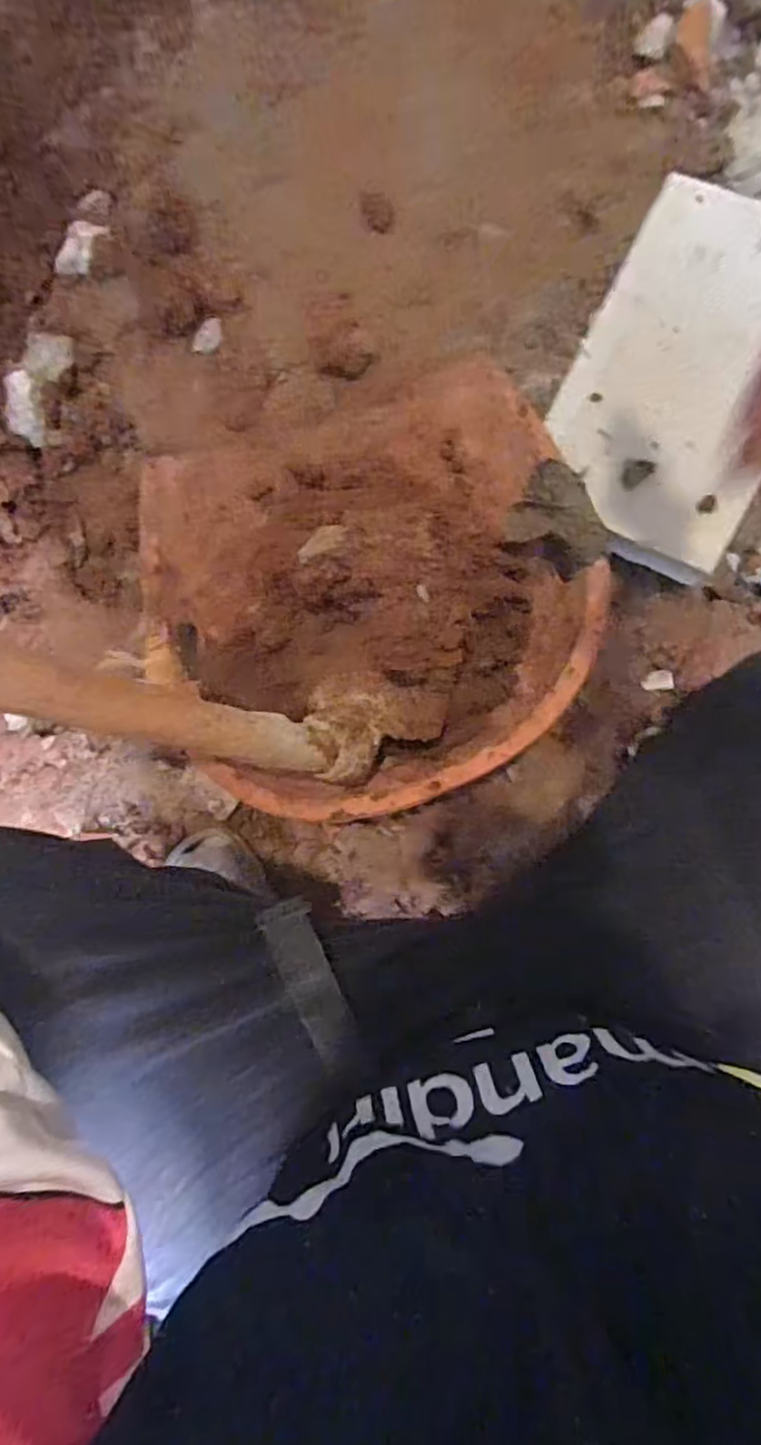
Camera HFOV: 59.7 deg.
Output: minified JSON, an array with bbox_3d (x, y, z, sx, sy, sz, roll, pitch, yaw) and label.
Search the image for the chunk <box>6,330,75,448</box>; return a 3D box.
[{"bbox_3d":[-0.352,-0.353,0.684,0.047,0.035,0.138,2,65,0],"label":"chunk"}]

